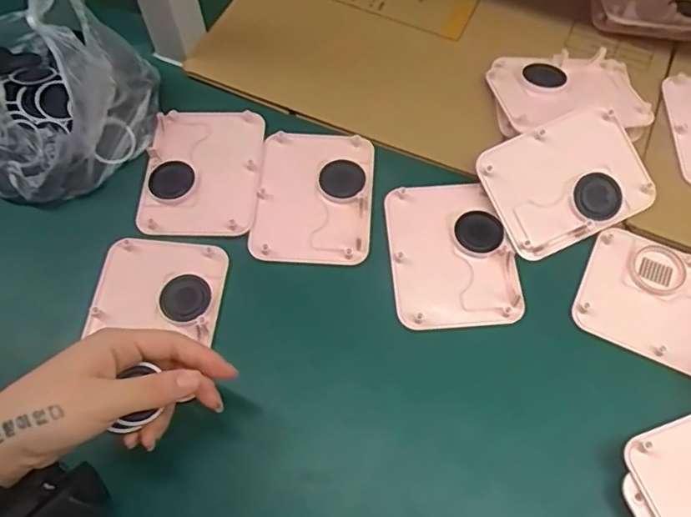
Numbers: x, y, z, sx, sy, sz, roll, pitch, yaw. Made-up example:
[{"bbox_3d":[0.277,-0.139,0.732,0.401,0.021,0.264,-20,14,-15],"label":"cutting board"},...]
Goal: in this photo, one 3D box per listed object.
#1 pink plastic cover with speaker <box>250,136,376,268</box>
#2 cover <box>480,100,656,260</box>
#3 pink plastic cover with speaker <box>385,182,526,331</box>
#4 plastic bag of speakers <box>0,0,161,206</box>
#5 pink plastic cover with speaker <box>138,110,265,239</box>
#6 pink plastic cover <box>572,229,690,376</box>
[{"bbox_3d":[-0.026,-0.055,0.516,0.095,0.010,0.122,5,62,3],"label":"pink plastic cover with speaker"},{"bbox_3d":[0.179,-0.063,0.497,0.125,0.009,0.097,-25,85,-5],"label":"cover"},{"bbox_3d":[0.084,-0.005,0.491,0.094,0.009,0.122,-4,62,-2],"label":"pink plastic cover with speaker"},{"bbox_3d":[-0.275,-0.160,0.519,0.203,0.120,0.166,40,69,19],"label":"plastic bag of speakers"},{"bbox_3d":[-0.122,-0.074,0.528,0.095,0.012,0.125,3,62,2],"label":"pink plastic cover with speaker"},{"bbox_3d":[0.244,0.035,0.469,0.124,0.010,0.092,24,65,13],"label":"pink plastic cover"}]

